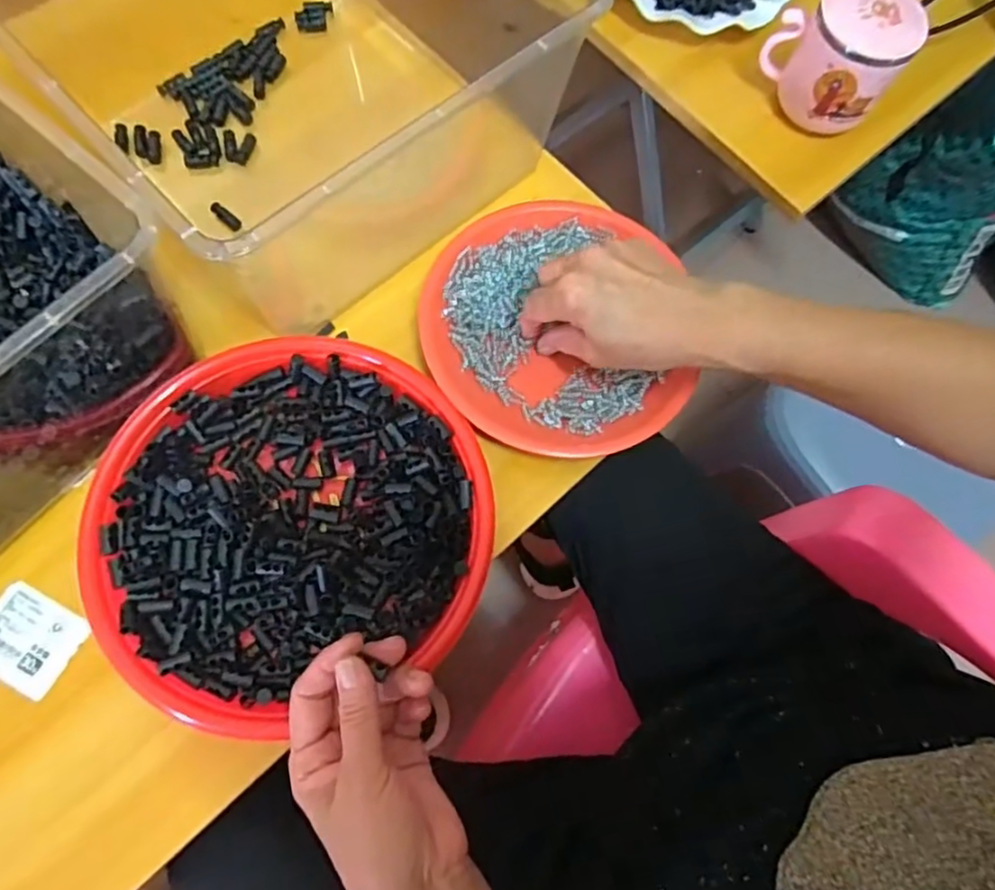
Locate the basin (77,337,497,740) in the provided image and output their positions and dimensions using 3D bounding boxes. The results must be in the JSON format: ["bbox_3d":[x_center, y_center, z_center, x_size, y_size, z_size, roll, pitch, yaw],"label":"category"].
[{"bbox_3d":[-0.127,0.044,0.406,0.231,0.034,0.219,0,72,-1],"label":"basin"}]

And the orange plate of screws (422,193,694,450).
[{"bbox_3d":[0.038,-0.087,0.457,0.177,0.023,0.195,-2,72,-2],"label":"orange plate of screws"}]

